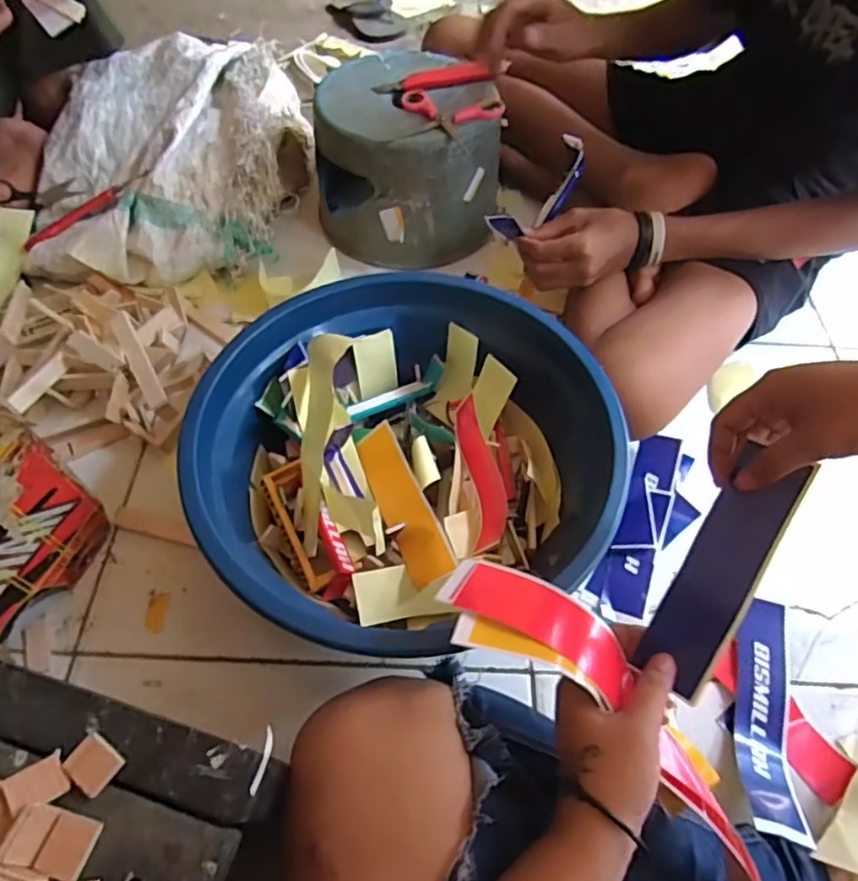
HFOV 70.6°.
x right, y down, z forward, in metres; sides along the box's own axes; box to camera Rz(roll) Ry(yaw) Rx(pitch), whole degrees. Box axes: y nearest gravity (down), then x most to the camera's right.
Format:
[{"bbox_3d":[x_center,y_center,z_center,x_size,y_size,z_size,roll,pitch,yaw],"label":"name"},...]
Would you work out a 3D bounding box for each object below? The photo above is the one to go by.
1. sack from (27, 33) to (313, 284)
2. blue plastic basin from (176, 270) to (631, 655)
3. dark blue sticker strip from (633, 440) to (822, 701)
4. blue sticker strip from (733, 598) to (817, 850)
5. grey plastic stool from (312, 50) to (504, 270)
[{"bbox_3d":[-0.349,-0.399,0.835,0.347,0.125,0.430,-9,59,-8],"label":"sack"},{"bbox_3d":[-0.025,0.016,0.553,0.337,0.130,0.324,1,58,-1],"label":"blue plastic basin"},{"bbox_3d":[0.177,0.080,0.367,0.042,0.017,0.143,31,92,17],"label":"dark blue sticker strip"},{"bbox_3d":[0.287,0.222,0.505,0.045,0.043,0.191,16,59,8],"label":"blue sticker strip"},{"bbox_3d":[-0.027,-0.366,0.800,0.238,0.166,0.234,-3,58,-4],"label":"grey plastic stool"}]

